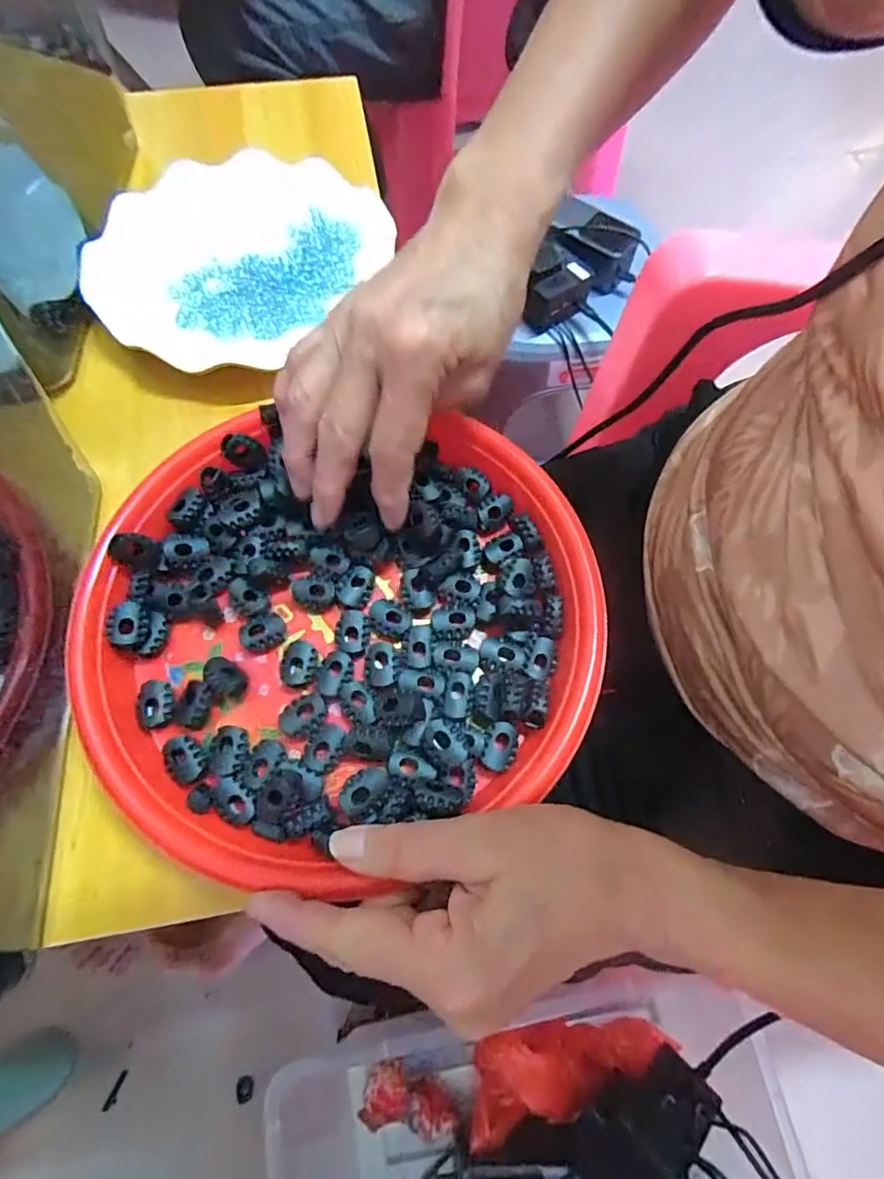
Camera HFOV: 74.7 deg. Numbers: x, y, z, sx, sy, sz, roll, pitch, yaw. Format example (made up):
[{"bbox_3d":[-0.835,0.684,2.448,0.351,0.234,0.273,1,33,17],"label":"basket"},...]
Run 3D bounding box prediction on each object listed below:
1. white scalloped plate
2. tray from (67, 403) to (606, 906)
[{"bbox_3d":[-0.137,-0.220,0.385,0.170,0.038,0.170,1,67,-1],"label":"white scalloped plate"},{"bbox_3d":[-0.047,0.018,0.277,0.238,0.028,0.215,4,67,0],"label":"tray"}]

